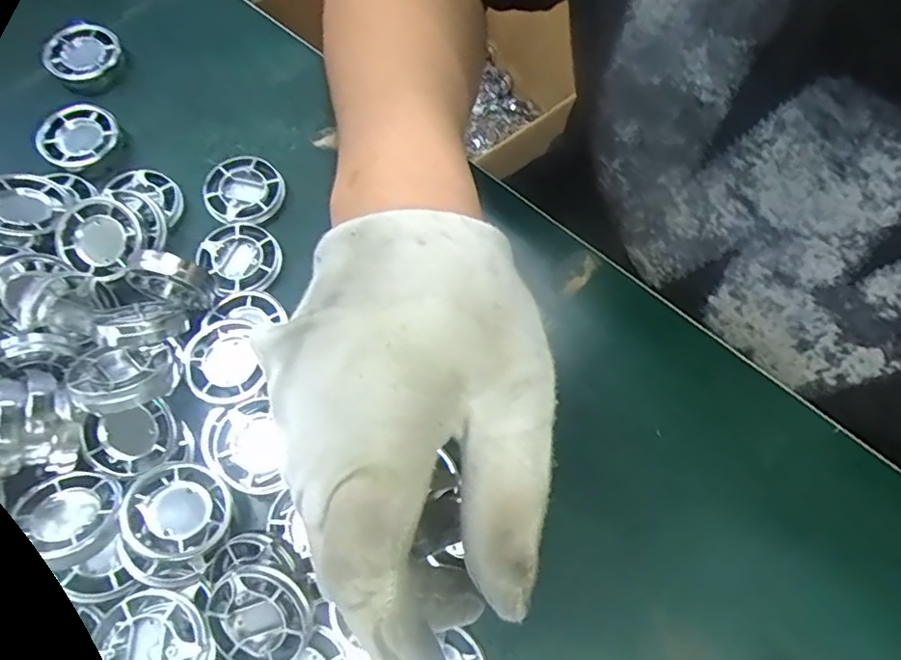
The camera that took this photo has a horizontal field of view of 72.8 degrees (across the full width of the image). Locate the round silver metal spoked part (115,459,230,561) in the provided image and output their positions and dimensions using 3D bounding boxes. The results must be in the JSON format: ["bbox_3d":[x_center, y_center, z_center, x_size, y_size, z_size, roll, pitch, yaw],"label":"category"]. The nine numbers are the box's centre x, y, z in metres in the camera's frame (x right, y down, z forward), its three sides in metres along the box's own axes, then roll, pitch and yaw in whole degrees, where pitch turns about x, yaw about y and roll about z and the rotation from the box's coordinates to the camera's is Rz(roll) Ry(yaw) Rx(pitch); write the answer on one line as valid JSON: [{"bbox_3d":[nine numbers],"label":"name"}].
[{"bbox_3d":[-0.106,0.071,0.238,0.037,0.013,0.036,0,69,-1],"label":"round silver metal spoked part"}]

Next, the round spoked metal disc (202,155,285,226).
[{"bbox_3d":[-0.104,-0.071,0.312,0.038,0.010,0.041,0,69,-1],"label":"round spoked metal disc"}]

